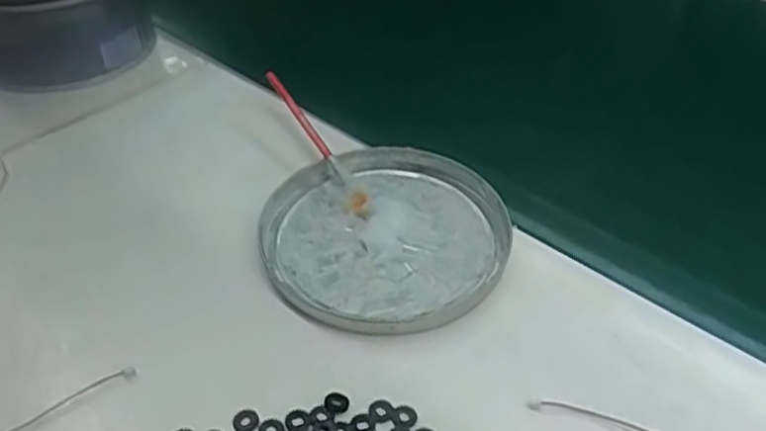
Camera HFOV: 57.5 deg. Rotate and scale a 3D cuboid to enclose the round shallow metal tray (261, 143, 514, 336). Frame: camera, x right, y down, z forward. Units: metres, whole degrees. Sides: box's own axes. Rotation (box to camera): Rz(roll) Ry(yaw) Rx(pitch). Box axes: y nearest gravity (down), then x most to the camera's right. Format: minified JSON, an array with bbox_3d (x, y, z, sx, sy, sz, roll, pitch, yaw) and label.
[{"bbox_3d":[0.002,0.008,0.373,0.130,0.012,0.124,0,41,0],"label":"round shallow metal tray"}]

